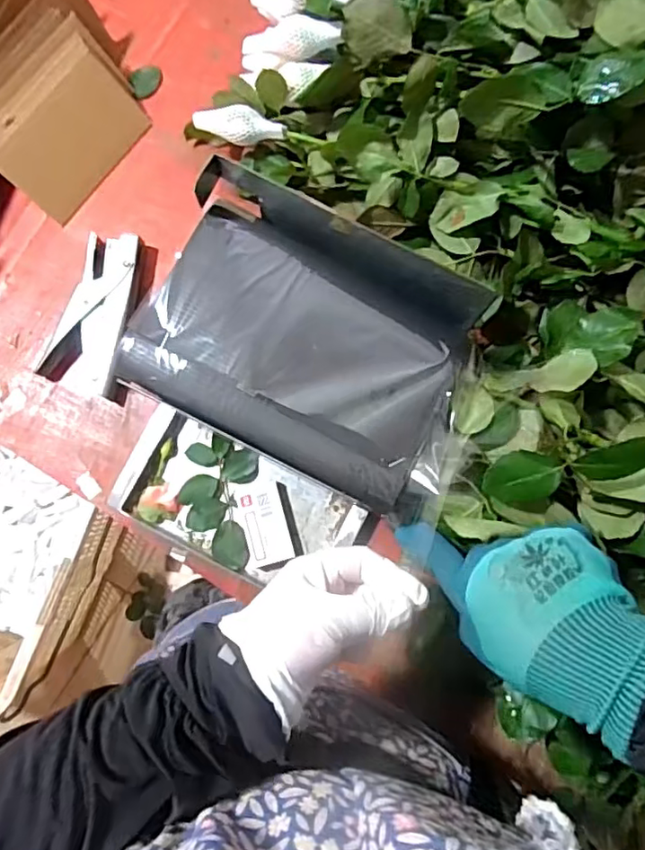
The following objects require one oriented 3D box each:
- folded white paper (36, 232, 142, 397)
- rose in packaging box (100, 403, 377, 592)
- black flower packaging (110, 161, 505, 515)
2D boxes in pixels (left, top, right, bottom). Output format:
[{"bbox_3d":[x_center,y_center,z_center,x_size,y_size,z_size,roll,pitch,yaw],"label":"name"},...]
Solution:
[{"bbox_3d":[-0.210,-0.106,0.552,0.067,0.022,0.150,16,83,2],"label":"folded white paper"},{"bbox_3d":[-0.072,0.076,0.528,0.215,0.019,0.105,27,83,3],"label":"rose in packaging box"},{"bbox_3d":[-0.009,-0.061,0.410,0.222,0.044,0.171,28,83,4],"label":"black flower packaging"}]

